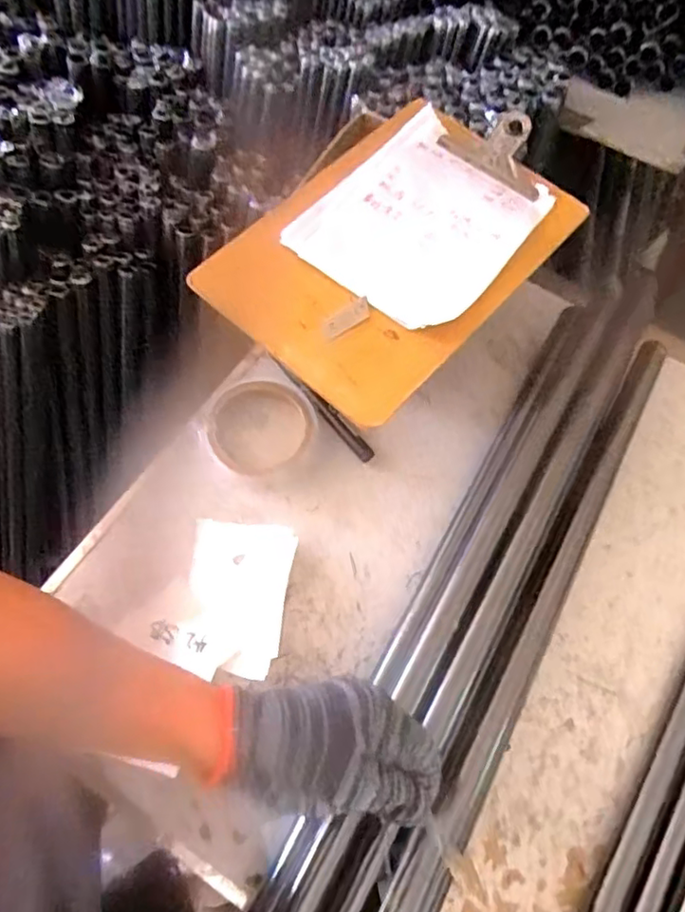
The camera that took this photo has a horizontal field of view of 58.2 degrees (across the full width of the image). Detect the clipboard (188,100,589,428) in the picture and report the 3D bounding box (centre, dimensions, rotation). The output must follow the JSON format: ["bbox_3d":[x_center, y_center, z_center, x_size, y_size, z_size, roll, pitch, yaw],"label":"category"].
[{"bbox_3d":[0.047,-0.175,0.496,0.189,0.022,0.287,38,70,13],"label":"clipboard"}]

